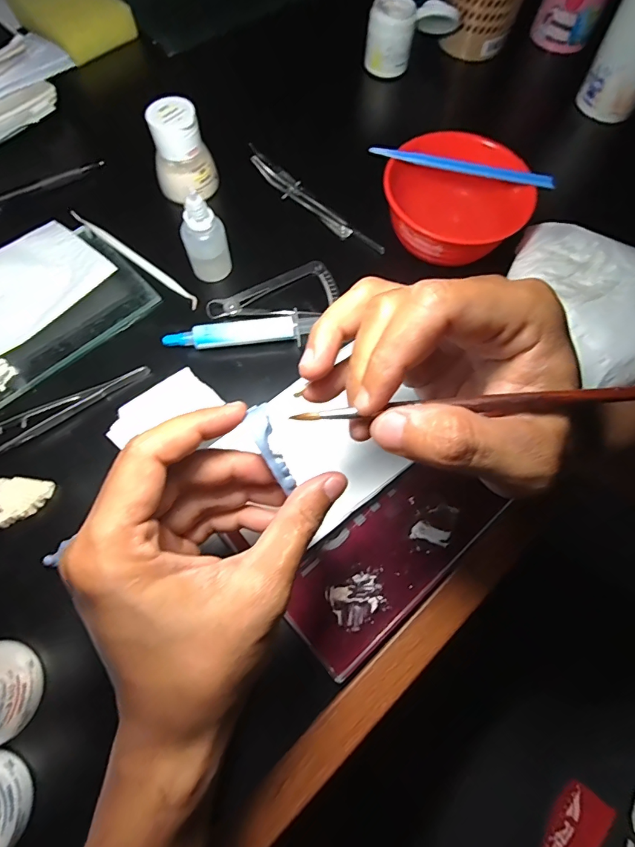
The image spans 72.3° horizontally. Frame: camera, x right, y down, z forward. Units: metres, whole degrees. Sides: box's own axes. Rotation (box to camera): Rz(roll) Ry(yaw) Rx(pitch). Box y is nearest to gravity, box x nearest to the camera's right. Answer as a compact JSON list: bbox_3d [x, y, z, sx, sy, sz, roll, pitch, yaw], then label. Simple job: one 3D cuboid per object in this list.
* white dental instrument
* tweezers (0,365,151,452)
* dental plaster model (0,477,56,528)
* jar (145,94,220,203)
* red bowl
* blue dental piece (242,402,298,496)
[{"bbox_3d":[-0.147,-0.134,0.350,0.139,0.004,0.009,38,72,12],"label":"white dental instrument"},{"bbox_3d":[-0.185,-0.008,0.297,0.142,0.005,0.024,-34,73,-14],"label":"tweezers"},{"bbox_3d":[-0.190,0.049,0.272,0.036,0.011,0.030,8,68,1],"label":"dental plaster model"},{"bbox_3d":[-0.110,-0.219,0.352,0.047,0.058,0.041,-16,70,-9],"label":"jar"},{"bbox_3d":[0.106,-0.170,0.337,0.105,0.041,0.101,0,69,-1],"label":"red bowl"},{"bbox_3d":[-0.019,0.012,0.194,0.012,0.006,0.043,-29,109,-11],"label":"blue dental piece"}]

